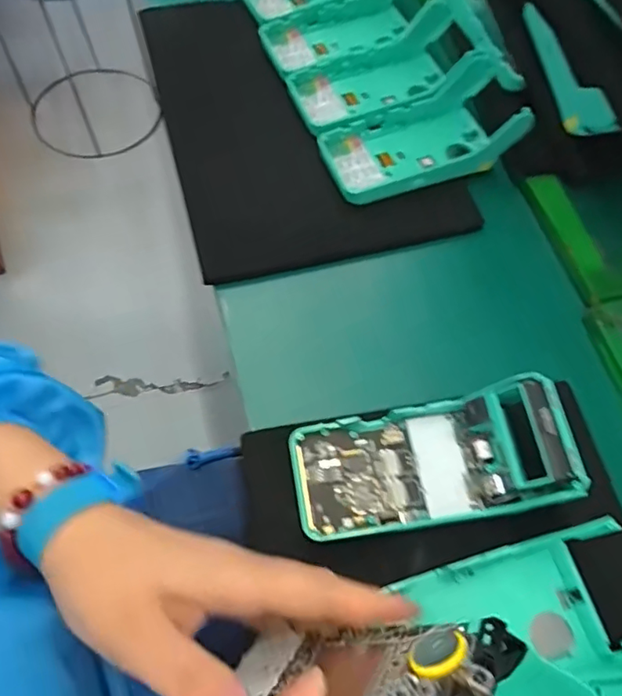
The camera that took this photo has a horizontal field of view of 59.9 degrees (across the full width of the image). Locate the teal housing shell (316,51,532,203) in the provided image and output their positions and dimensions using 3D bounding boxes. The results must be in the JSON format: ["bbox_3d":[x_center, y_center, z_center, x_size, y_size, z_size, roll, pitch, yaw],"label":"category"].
[{"bbox_3d":[0.099,-0.187,0.474,0.176,0.043,0.088,-23,71,-12],"label":"teal housing shell"}]

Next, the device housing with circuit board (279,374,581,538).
[{"bbox_3d":[0.074,0.071,0.340,0.168,0.058,0.083,-7,67,-4],"label":"device housing with circuit board"}]

